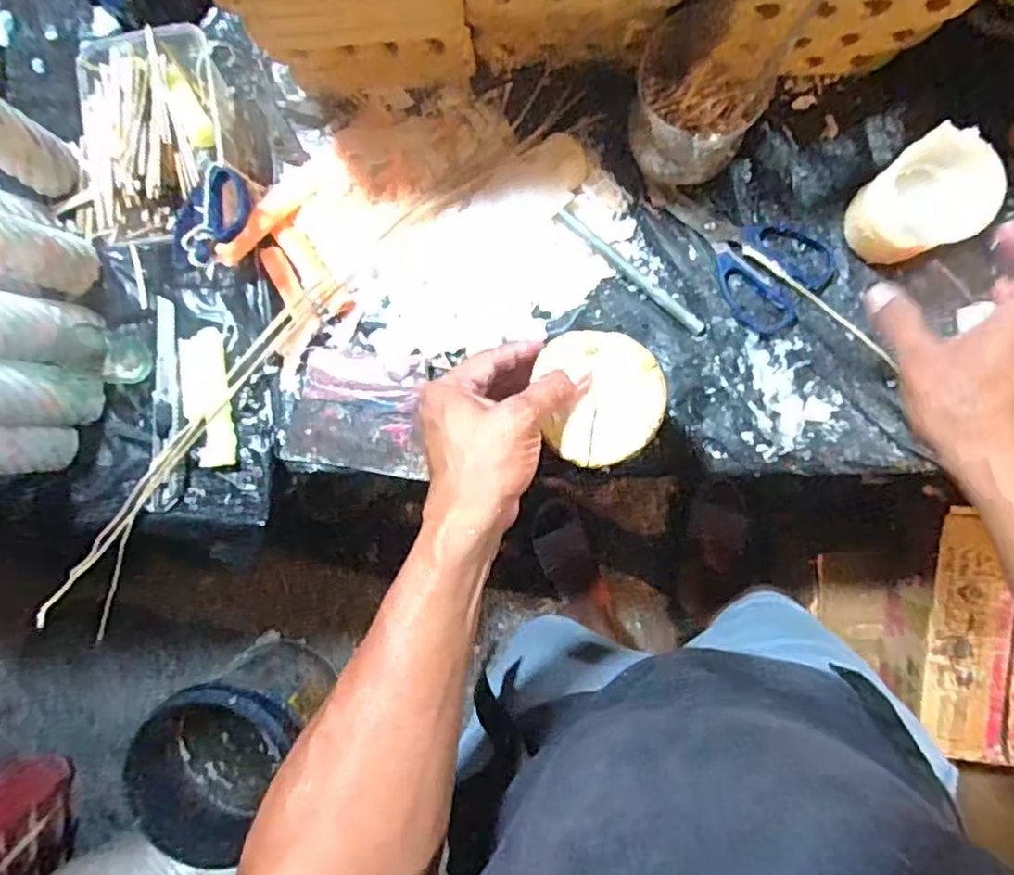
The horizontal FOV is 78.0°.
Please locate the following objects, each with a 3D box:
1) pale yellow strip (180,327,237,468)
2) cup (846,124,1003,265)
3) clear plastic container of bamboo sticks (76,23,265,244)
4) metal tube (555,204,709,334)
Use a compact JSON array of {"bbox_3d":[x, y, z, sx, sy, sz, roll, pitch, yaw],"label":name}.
[{"bbox_3d":[-0.279,-0.035,0.579,0.042,0.010,0.125,-5,92,5],"label":"pale yellow strip"},{"bbox_3d":[0.309,-0.177,0.484,0.070,0.099,0.074,0,92,5],"label":"cup"},{"bbox_3d":[-0.298,-0.258,0.552,0.123,0.069,0.177,2,92,5],"label":"clear plastic container of bamboo sticks"},{"bbox_3d":[0.108,-0.141,0.538,0.158,0.014,0.010,41,95,2],"label":"metal tube"}]

